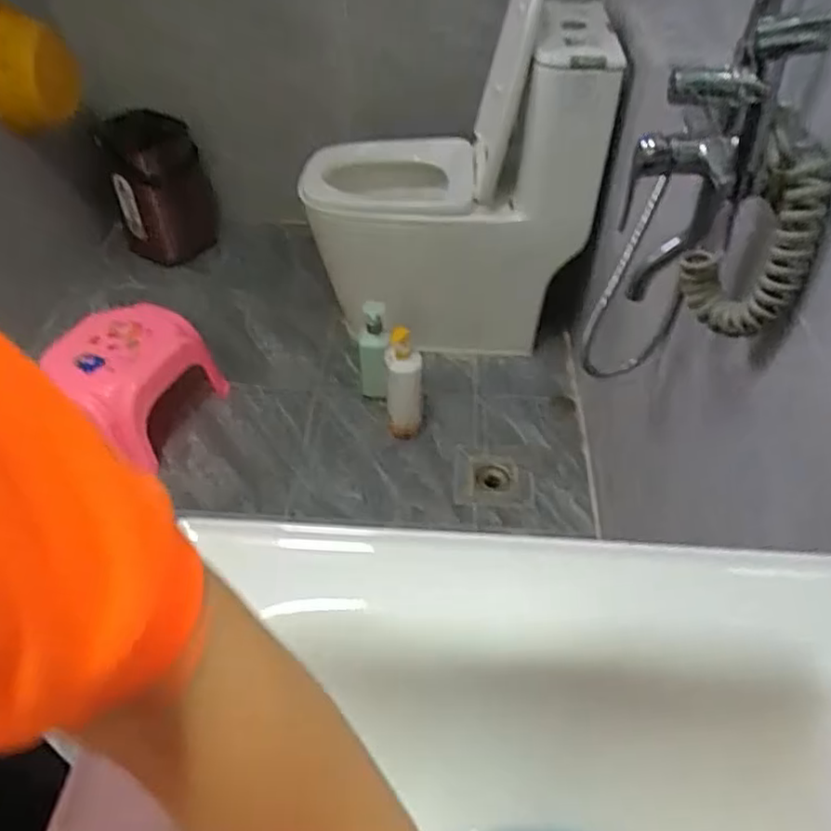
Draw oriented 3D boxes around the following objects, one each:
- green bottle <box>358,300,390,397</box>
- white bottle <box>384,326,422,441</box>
[{"bbox_3d":[-0.095,-0.138,1.528,0.068,0.230,0.097,-4,46,-4],"label":"green bottle"},{"bbox_3d":[-0.028,-0.074,1.463,0.077,0.253,0.089,-11,46,-11],"label":"white bottle"}]

